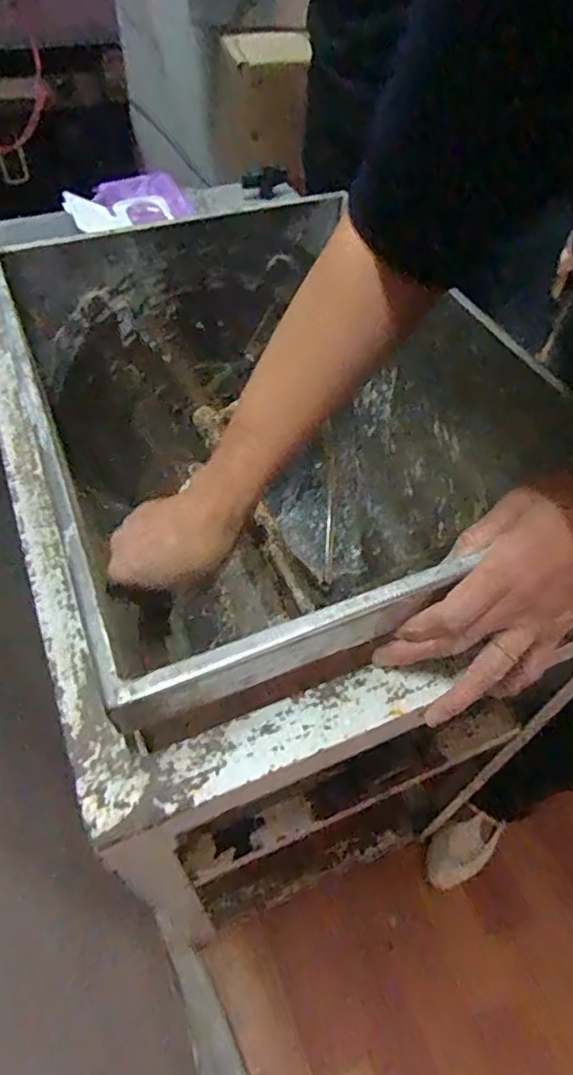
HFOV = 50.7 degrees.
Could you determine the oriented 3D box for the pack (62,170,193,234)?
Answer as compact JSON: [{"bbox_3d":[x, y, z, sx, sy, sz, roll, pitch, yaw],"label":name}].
[{"bbox_3d":[-0.184,-0.381,0.701,0.148,0.041,0.086,-30,59,-22],"label":"pack"}]

